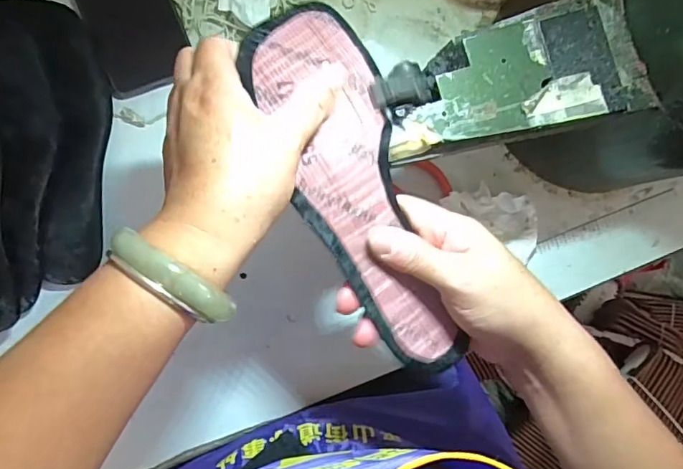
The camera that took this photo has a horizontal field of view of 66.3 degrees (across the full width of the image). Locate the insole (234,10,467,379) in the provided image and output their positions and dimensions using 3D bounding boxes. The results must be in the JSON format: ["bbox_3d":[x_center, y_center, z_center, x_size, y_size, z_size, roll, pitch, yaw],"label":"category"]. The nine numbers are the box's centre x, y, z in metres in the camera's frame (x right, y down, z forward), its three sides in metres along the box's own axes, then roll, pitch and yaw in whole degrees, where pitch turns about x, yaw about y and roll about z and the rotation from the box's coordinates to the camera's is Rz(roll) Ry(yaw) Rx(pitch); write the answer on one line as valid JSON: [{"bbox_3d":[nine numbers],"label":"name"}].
[{"bbox_3d":[0.009,-0.026,0.311,0.069,0.017,0.229,-21,91,-9],"label":"insole"}]

